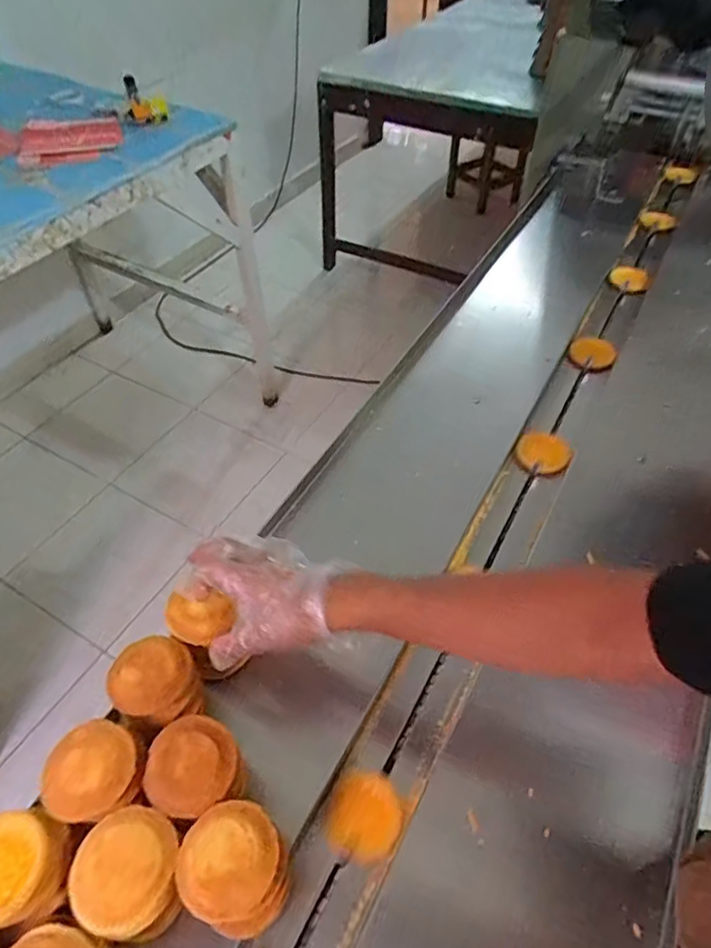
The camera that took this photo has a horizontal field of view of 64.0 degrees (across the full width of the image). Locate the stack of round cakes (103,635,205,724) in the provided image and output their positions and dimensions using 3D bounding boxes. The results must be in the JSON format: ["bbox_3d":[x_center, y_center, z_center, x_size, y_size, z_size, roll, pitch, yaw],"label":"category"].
[{"bbox_3d":[-0.182,0.187,0.516,0.072,0.049,0.071,-23,54,-18],"label":"stack of round cakes"}]

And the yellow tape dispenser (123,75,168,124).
[{"bbox_3d":[-0.478,-0.854,1.297,0.085,0.058,0.141,-12,51,-10],"label":"yellow tape dispenser"}]

